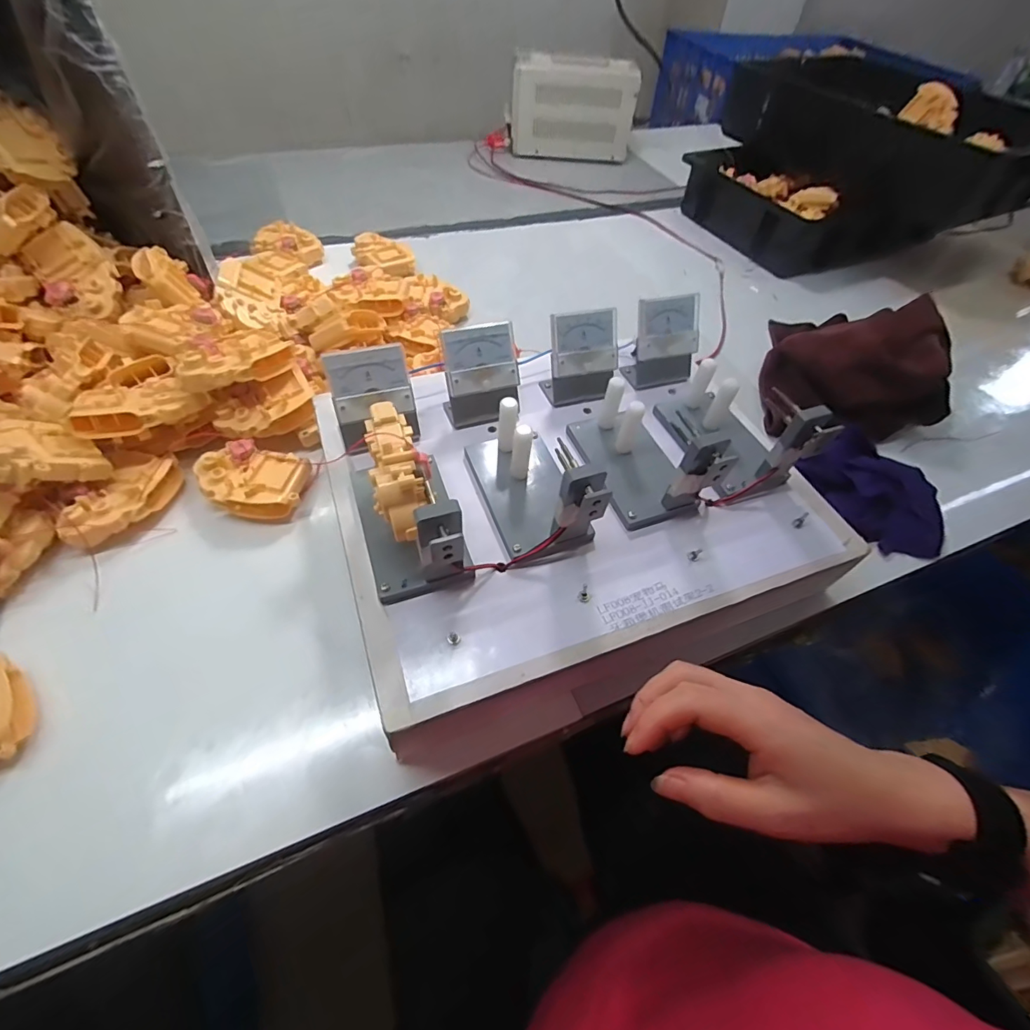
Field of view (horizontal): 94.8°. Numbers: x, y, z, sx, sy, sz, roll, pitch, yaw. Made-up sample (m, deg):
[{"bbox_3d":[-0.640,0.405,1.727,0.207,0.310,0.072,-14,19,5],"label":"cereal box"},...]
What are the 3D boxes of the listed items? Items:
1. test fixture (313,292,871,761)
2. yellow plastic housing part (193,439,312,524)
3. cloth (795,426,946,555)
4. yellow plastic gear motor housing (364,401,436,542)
[{"bbox_3d":[0.056,-0.024,0.406,0.393,0.155,0.278,-16,57,-15],"label":"test fixture"},{"bbox_3d":[-0.244,-0.031,0.445,0.099,0.040,0.069,3,54,-2],"label":"yellow plastic housing part"},{"bbox_3d":[0.389,-0.024,0.506,0.106,0.033,0.146,-27,60,-22],"label":"cloth"},{"bbox_3d":[-0.077,-0.033,0.318,0.036,0.032,0.096,-11,56,-12],"label":"yellow plastic gear motor housing"}]

